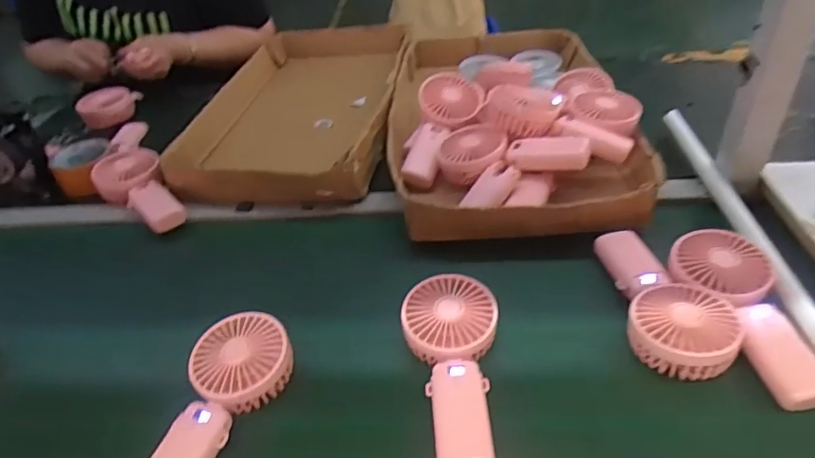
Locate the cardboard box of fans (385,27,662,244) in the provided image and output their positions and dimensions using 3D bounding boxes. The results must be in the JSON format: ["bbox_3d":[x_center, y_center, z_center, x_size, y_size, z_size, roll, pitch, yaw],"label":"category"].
[{"bbox_3d":[0.139,-0.172,0.795,0.322,0.101,0.506,-4,40,3],"label":"cardboard box of fans"}]

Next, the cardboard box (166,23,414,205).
[{"bbox_3d":[-0.164,-0.203,0.907,0.292,0.080,0.532,1,40,9],"label":"cardboard box"}]

